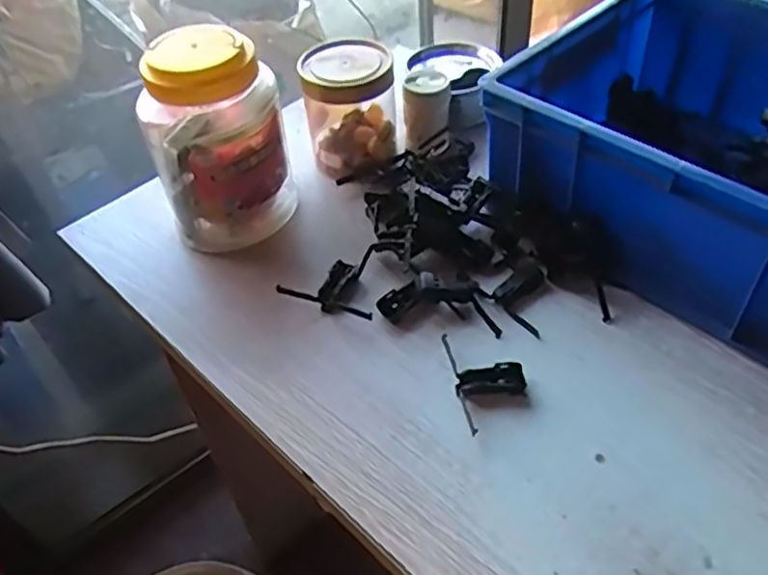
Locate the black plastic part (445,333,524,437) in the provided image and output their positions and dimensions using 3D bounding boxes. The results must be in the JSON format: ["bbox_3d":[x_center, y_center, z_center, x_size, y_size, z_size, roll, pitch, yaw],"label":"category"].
[{"bbox_3d":[0.074,0.065,0.472,0.049,0.009,0.081,-7,47,-2],"label":"black plastic part"}]

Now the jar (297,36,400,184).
[{"bbox_3d":[-0.032,-0.173,0.636,0.085,0.100,0.092,-3,47,3],"label":"jar"}]

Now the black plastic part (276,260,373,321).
[{"bbox_3d":[-0.040,-0.003,0.551,0.079,0.015,0.050,12,50,16],"label":"black plastic part"}]

